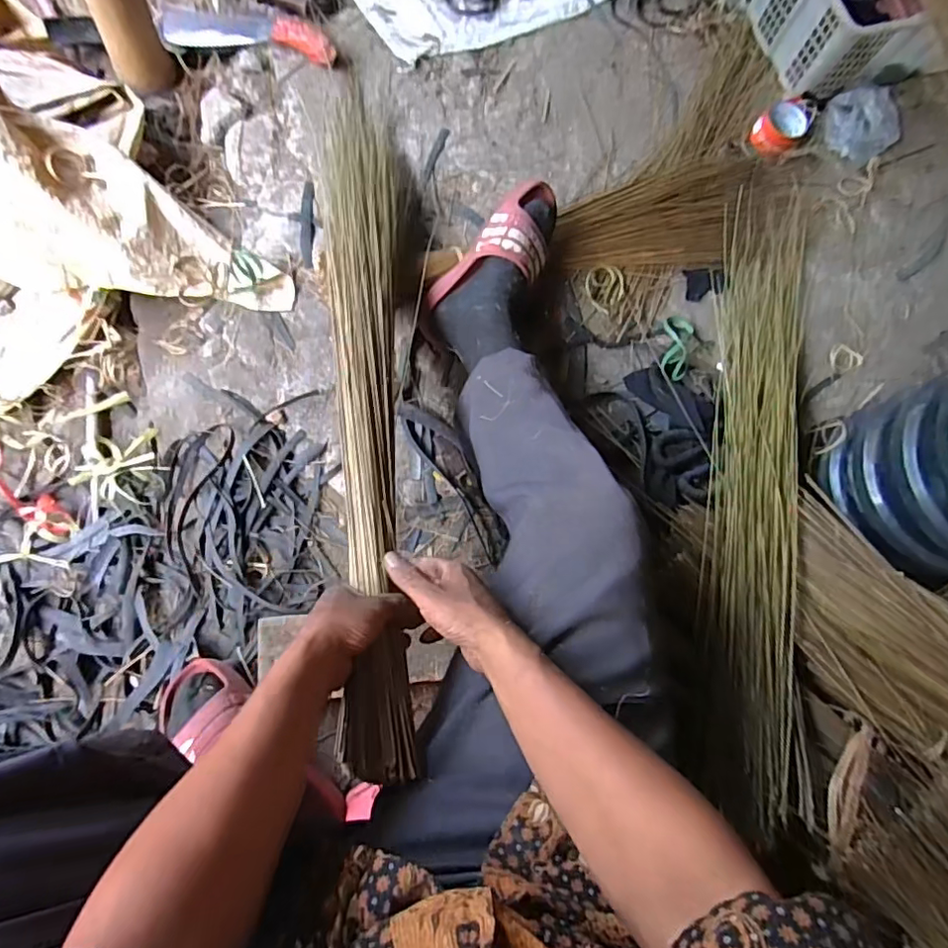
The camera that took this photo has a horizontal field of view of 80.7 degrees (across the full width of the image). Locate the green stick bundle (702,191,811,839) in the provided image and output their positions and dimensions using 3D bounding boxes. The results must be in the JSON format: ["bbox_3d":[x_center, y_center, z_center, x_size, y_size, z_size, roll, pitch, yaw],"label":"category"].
[{"bbox_3d":[0.411,-0.049,0.790,0.152,0.066,0.929,15,65,-1],"label":"green stick bundle"}]

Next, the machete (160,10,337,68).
[{"bbox_3d":[-0.368,-0.719,0.914,0.320,0.027,0.085,16,80,12],"label":"machete"}]

